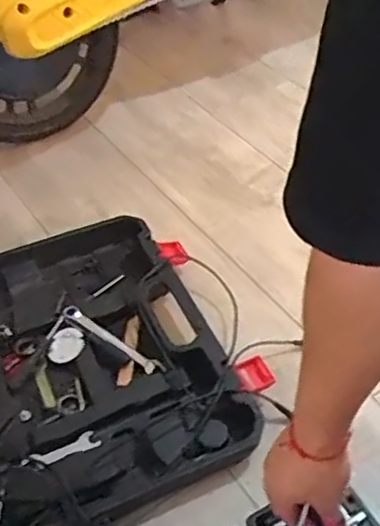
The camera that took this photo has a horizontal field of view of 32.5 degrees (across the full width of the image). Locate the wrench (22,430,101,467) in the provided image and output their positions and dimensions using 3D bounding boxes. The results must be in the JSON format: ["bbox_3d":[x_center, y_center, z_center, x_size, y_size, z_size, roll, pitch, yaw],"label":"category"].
[{"bbox_3d":[-0.143,0.209,0.725,0.083,0.006,0.023,-22,49,-17],"label":"wrench"}]

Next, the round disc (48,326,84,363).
[{"bbox_3d":[-0.158,0.104,0.827,0.048,0.004,0.045,-6,62,12],"label":"round disc"}]

